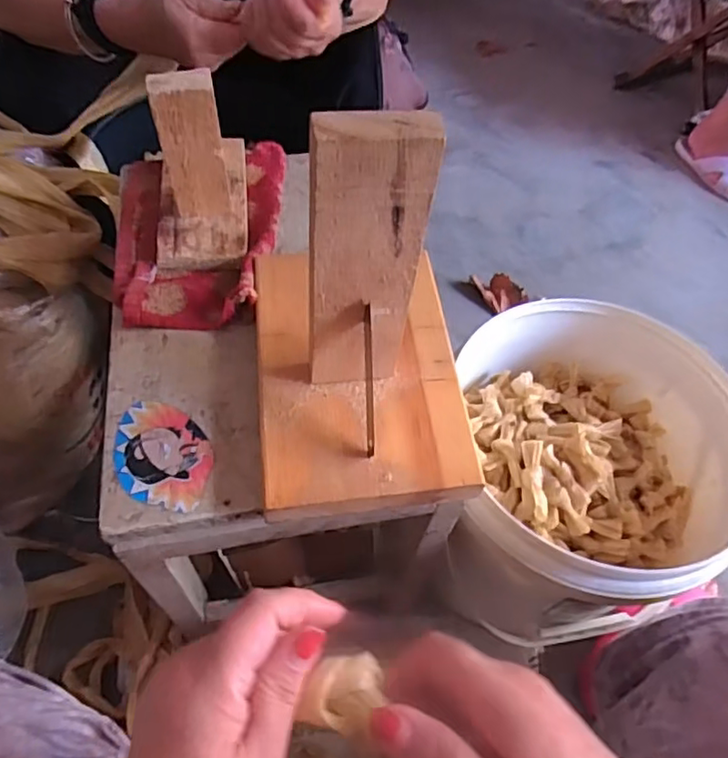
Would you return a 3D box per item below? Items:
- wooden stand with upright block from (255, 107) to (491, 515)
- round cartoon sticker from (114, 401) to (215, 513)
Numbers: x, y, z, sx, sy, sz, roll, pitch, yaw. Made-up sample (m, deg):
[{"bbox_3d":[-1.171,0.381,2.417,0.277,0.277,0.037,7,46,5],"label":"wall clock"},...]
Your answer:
[{"bbox_3d":[0.003,-0.054,0.345,0.137,0.207,0.189,-4,56,-7],"label":"wooden stand with upright block"},{"bbox_3d":[-0.136,0.051,0.403,0.071,0.004,0.069,4,57,-6],"label":"round cartoon sticker"}]

